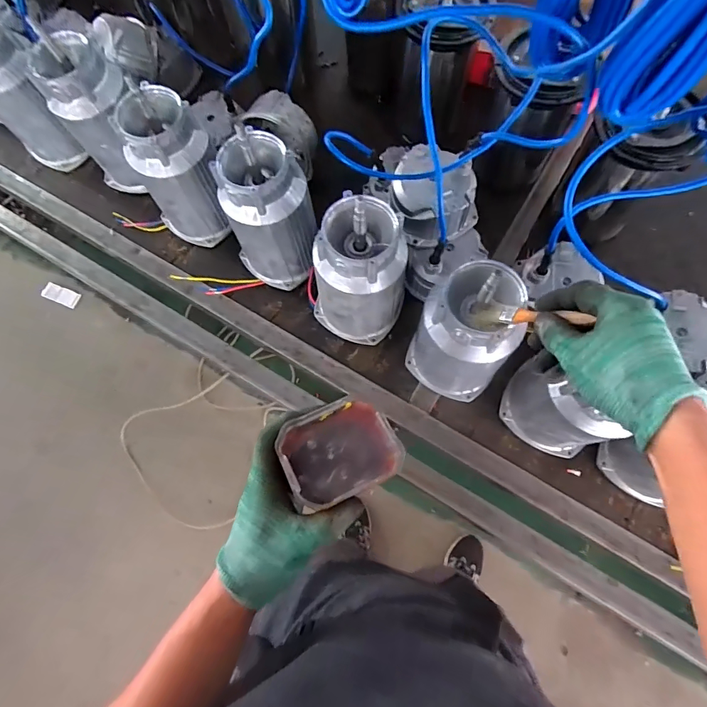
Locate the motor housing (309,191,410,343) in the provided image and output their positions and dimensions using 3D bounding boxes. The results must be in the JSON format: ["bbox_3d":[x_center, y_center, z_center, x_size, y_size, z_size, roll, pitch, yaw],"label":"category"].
[{"bbox_3d":[0.010,-0.103,0.556,0.107,0.238,0.107,0,73,2],"label":"motor housing"}]

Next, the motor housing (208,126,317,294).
[{"bbox_3d":[-0.120,-0.196,0.597,0.100,0.224,0.104,0,73,2],"label":"motor housing"}]

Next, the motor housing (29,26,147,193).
[{"bbox_3d":[-0.406,-0.381,0.675,0.097,0.226,0.097,-3,73,1],"label":"motor housing"}]

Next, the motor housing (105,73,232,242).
[{"bbox_3d":[-0.265,-0.271,0.630,0.124,0.219,0.105,-33,75,-8],"label":"motor housing"}]

